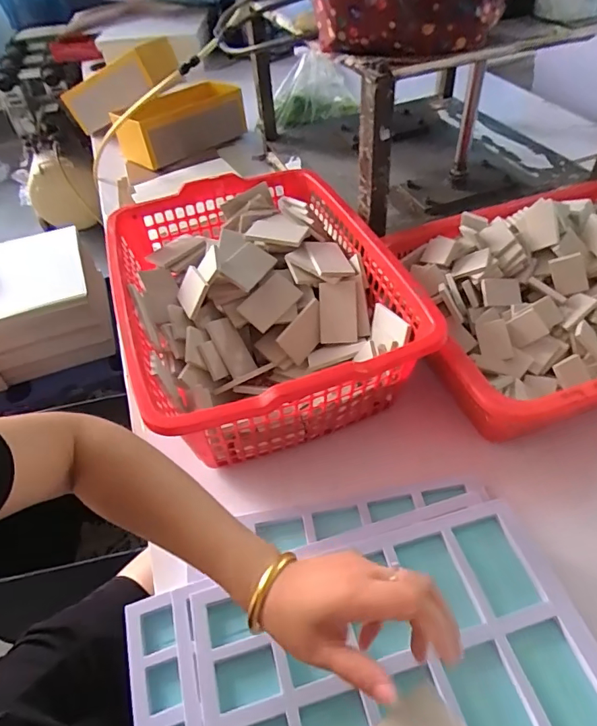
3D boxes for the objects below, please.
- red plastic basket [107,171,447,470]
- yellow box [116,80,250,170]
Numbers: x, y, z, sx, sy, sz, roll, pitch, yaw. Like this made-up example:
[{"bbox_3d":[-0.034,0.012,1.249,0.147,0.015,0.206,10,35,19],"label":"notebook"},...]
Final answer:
[{"bbox_3d":[-0.055,-0.090,0.695,0.360,0.151,0.488,-17,49,-9],"label":"red plastic basket"},{"bbox_3d":[-0.322,-0.640,1.254,0.336,0.136,0.184,-36,54,-24],"label":"yellow box"}]

